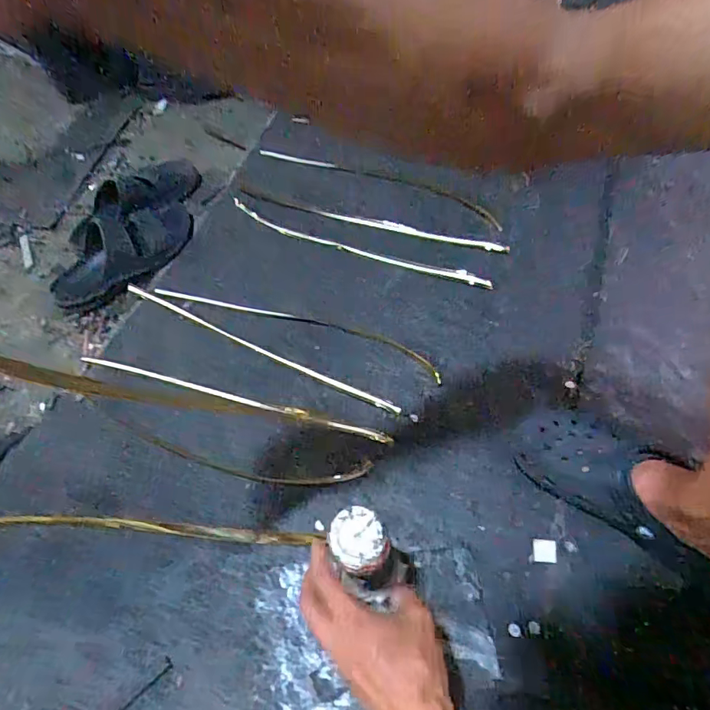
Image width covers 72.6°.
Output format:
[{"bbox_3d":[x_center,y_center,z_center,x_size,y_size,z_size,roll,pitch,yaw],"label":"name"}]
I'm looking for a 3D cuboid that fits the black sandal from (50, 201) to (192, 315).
[{"bbox_3d":[-0.420,-0.181,0.848,0.276,0.076,0.138,-32,56,5],"label":"black sandal"}]

